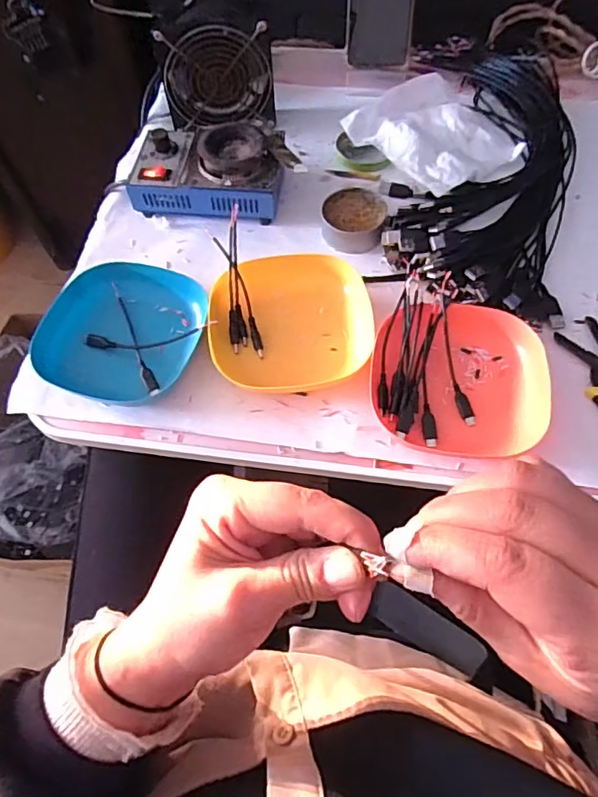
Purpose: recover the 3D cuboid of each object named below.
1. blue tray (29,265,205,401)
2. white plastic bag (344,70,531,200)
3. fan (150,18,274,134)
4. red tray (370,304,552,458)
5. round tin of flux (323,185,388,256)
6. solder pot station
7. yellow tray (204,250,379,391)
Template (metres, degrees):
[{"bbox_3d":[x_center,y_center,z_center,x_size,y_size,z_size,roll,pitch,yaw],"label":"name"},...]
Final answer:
[{"bbox_3d":[-0.156,-0.064,0.480,0.128,0.032,0.139,12,64,9],"label":"blue tray"},{"bbox_3d":[0.155,-0.293,0.584,0.144,0.024,0.156,-37,67,-15],"label":"white plastic bag"},{"bbox_3d":[-0.088,-0.354,0.585,0.119,0.109,0.034,-5,62,0],"label":"fan"},{"bbox_3d":[0.131,-0.021,0.446,0.135,0.031,0.136,7,63,7],"label":"red tray"},{"bbox_3d":[0.055,-0.180,0.542,0.062,0.024,0.066,-1,62,2],"label":"round tin of flux"},{"bbox_3d":[-0.094,-0.237,0.561,0.151,0.063,0.093,7,63,6],"label":"solder pot station"},{"bbox_3d":[-0.008,-0.072,0.480,0.137,0.026,0.128,-3,62,2],"label":"yellow tray"}]

